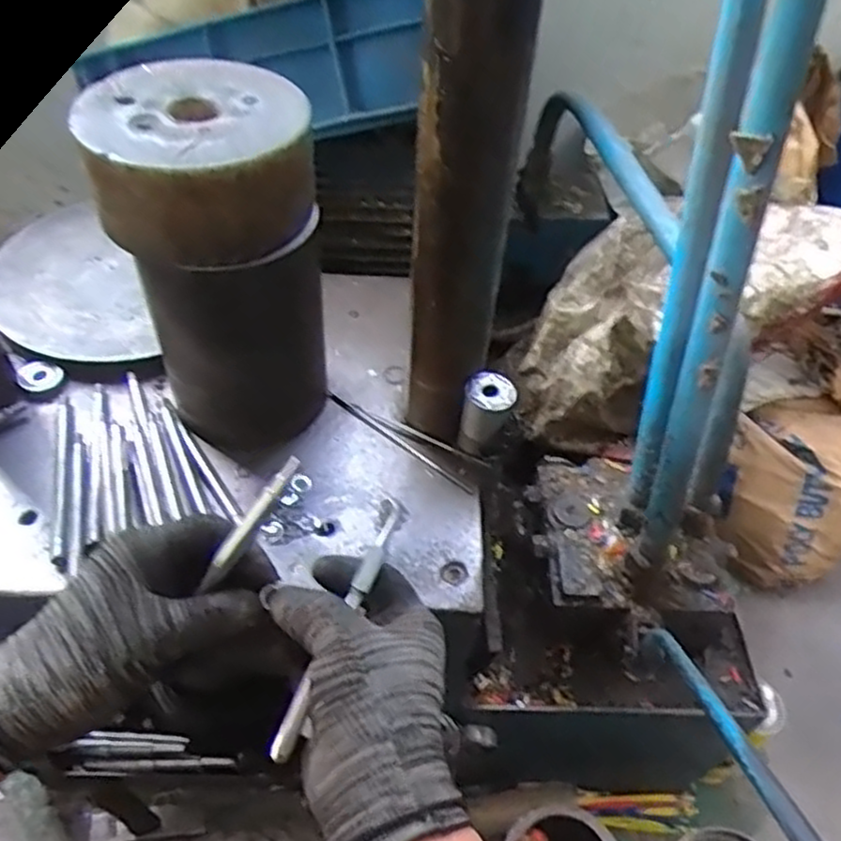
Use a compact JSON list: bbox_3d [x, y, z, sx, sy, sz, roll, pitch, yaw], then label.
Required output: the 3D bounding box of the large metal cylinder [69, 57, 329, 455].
[{"bbox_3d":[-0.149,-0.101,0.576,0.138,0.277,0.130,-9,49,-12],"label":"large metal cylinder"}]

